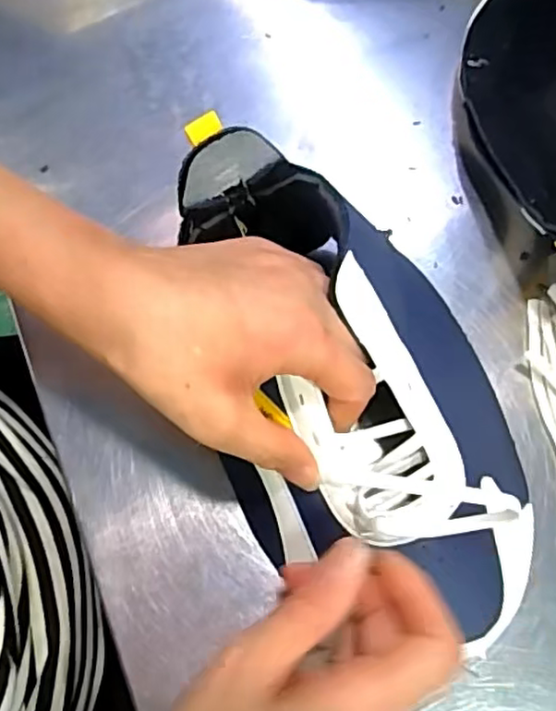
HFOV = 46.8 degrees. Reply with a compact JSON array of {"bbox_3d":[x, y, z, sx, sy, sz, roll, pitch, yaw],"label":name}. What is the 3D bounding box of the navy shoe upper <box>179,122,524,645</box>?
[{"bbox_3d":[0.036,0.010,0.297,0.136,0.058,0.243,-24,82,-8],"label":"navy shoe upper"}]

